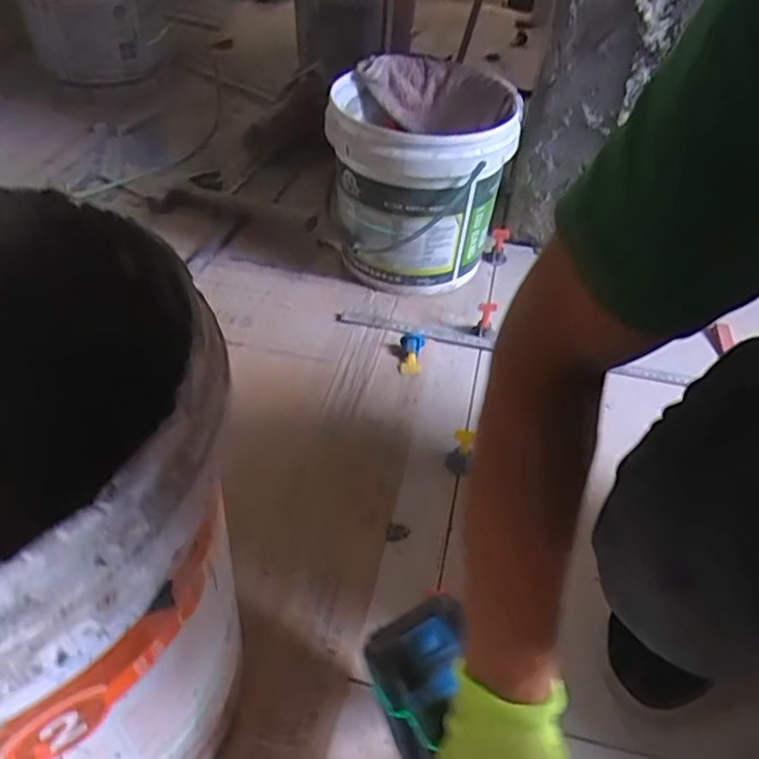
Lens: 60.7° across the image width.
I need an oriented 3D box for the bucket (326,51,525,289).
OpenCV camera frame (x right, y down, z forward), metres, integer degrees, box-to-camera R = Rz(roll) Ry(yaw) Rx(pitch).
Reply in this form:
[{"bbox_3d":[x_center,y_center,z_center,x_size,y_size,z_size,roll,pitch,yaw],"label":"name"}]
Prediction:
[{"bbox_3d":[0.048,-0.269,0.917,0.236,0.281,0.236,2,44,-2],"label":"bucket"}]

